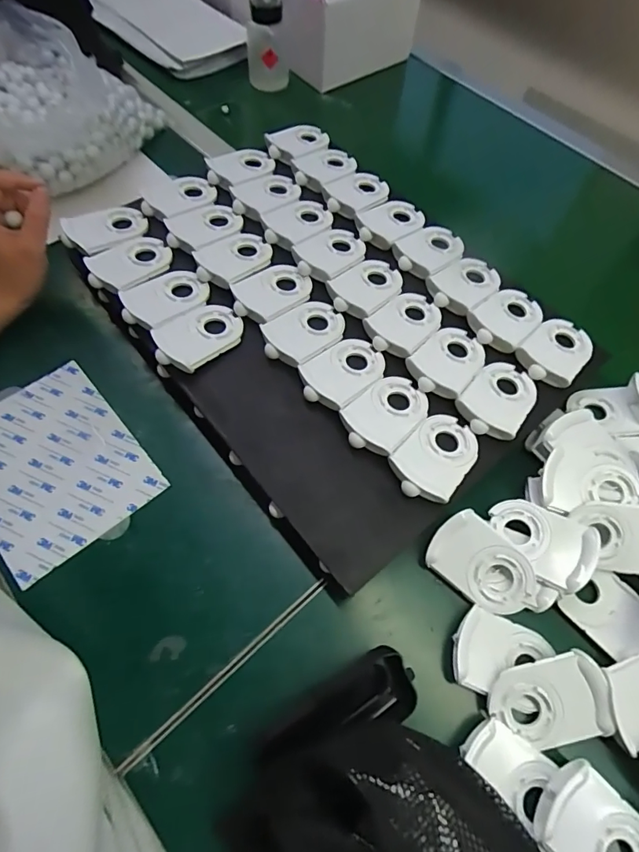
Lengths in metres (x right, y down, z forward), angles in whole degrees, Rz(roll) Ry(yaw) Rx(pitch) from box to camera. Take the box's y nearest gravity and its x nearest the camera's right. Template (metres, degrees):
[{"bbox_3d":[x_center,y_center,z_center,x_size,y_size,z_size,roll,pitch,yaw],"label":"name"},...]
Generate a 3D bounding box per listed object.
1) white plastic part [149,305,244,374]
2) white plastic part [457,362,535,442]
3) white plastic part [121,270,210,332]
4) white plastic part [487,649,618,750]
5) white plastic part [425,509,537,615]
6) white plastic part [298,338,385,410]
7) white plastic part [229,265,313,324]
[{"bbox_3d":[-0.112,-0.088,0.428,0.056,0.019,0.079,38,66,15],"label":"white plastic part"},{"bbox_3d":[0.166,-0.027,0.415,0.057,0.011,0.086,38,66,15],"label":"white plastic part"},{"bbox_3d":[-0.149,-0.128,0.445,0.057,0.016,0.079,40,67,16],"label":"white plastic part"},{"bbox_3d":[0.166,0.199,0.328,0.080,0.009,0.056,-12,77,3],"label":"white plastic part"},{"bbox_3d":[0.132,0.113,0.371,0.085,0.010,0.057,39,85,13],"label":"white plastic part"},{"bbox_3d":[0.024,-0.052,0.418,0.078,0.009,0.055,-38,71,-21],"label":"white plastic part"},{"bbox_3d":[-0.045,-0.137,0.456,0.076,0.009,0.060,-35,70,-20],"label":"white plastic part"}]

